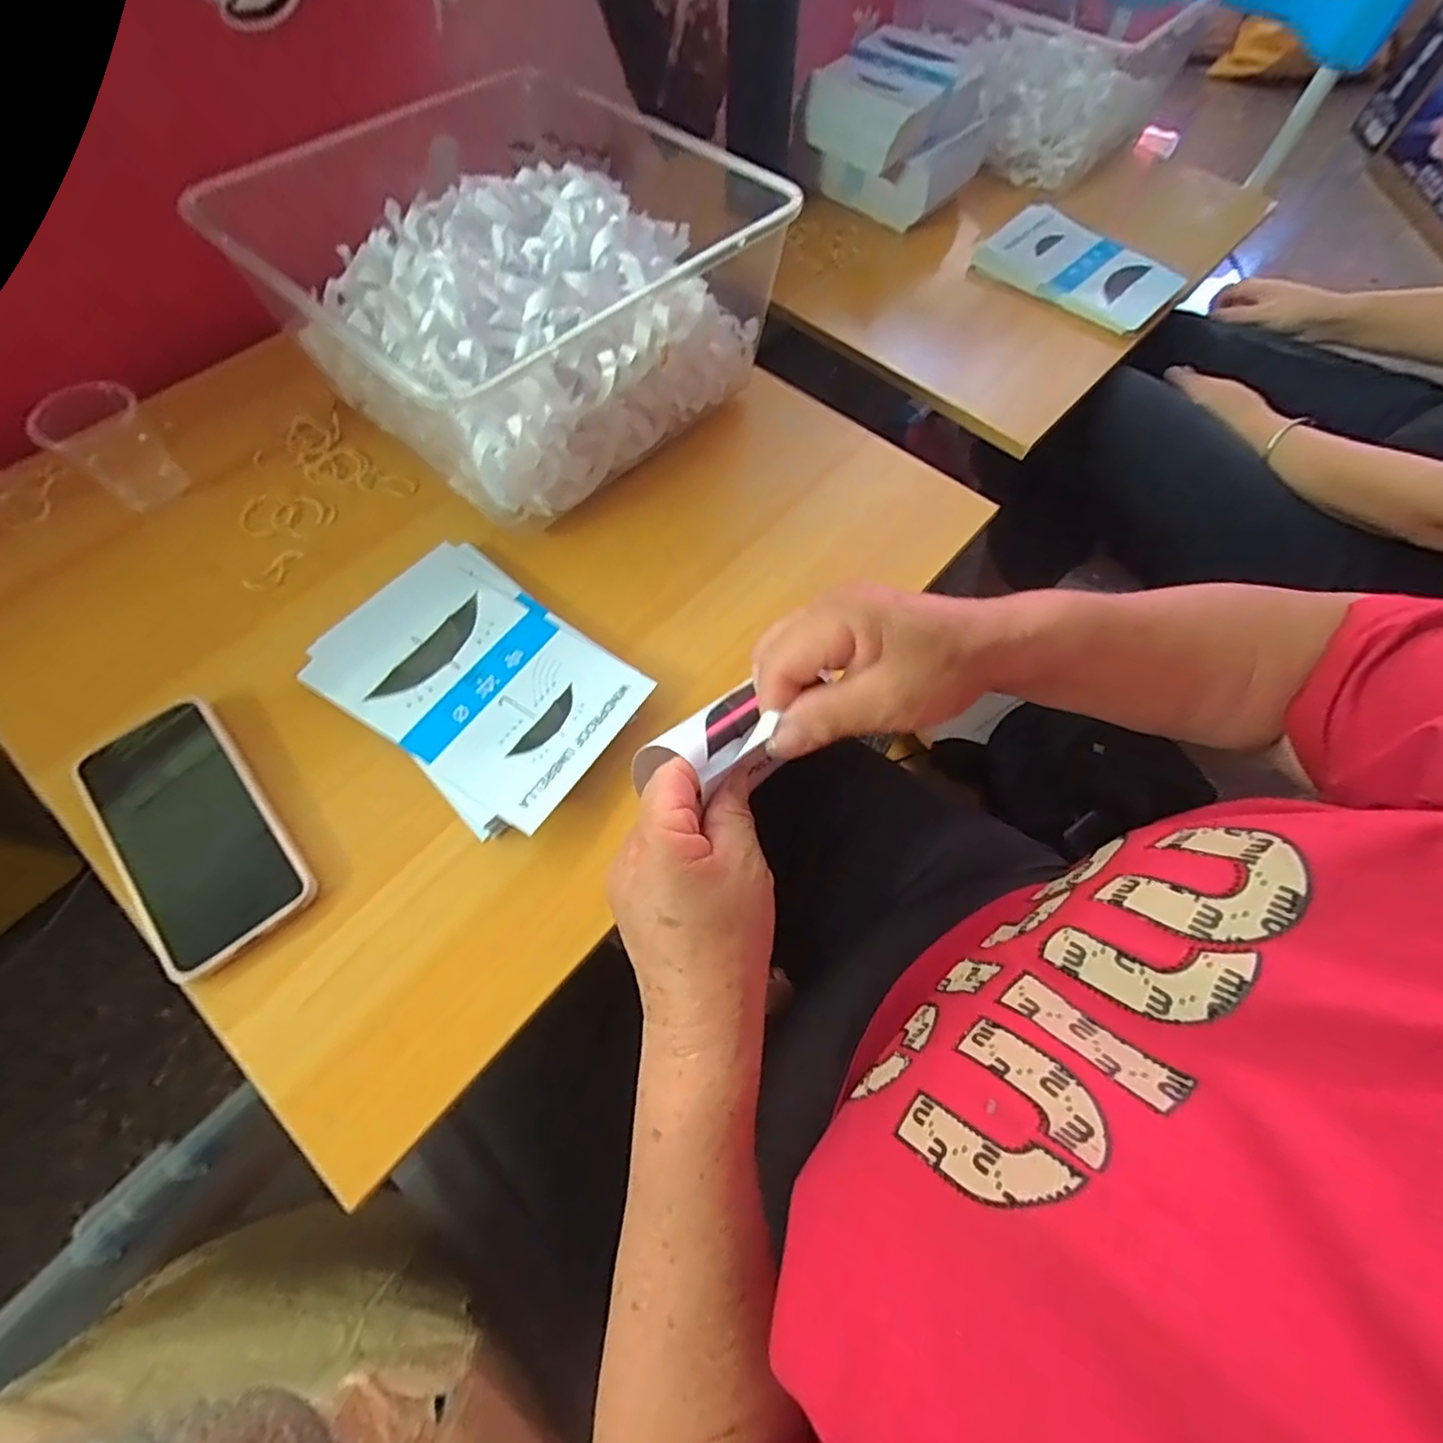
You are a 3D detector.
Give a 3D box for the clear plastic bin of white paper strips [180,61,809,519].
[{"bbox_3d":[-0.137,-0.301,0.477,0.259,0.144,0.299,41,69,17],"label":"clear plastic bin of white paper strips"}]

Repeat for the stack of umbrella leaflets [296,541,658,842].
[{"bbox_3d":[-0.157,-0.029,0.408,0.203,0.012,0.132,35,68,15],"label":"stack of umbrella leaflets"}]

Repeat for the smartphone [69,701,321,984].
[{"bbox_3d":[-0.300,0.060,0.361,0.080,0.011,0.158,-38,70,-18],"label":"smartphone"}]

